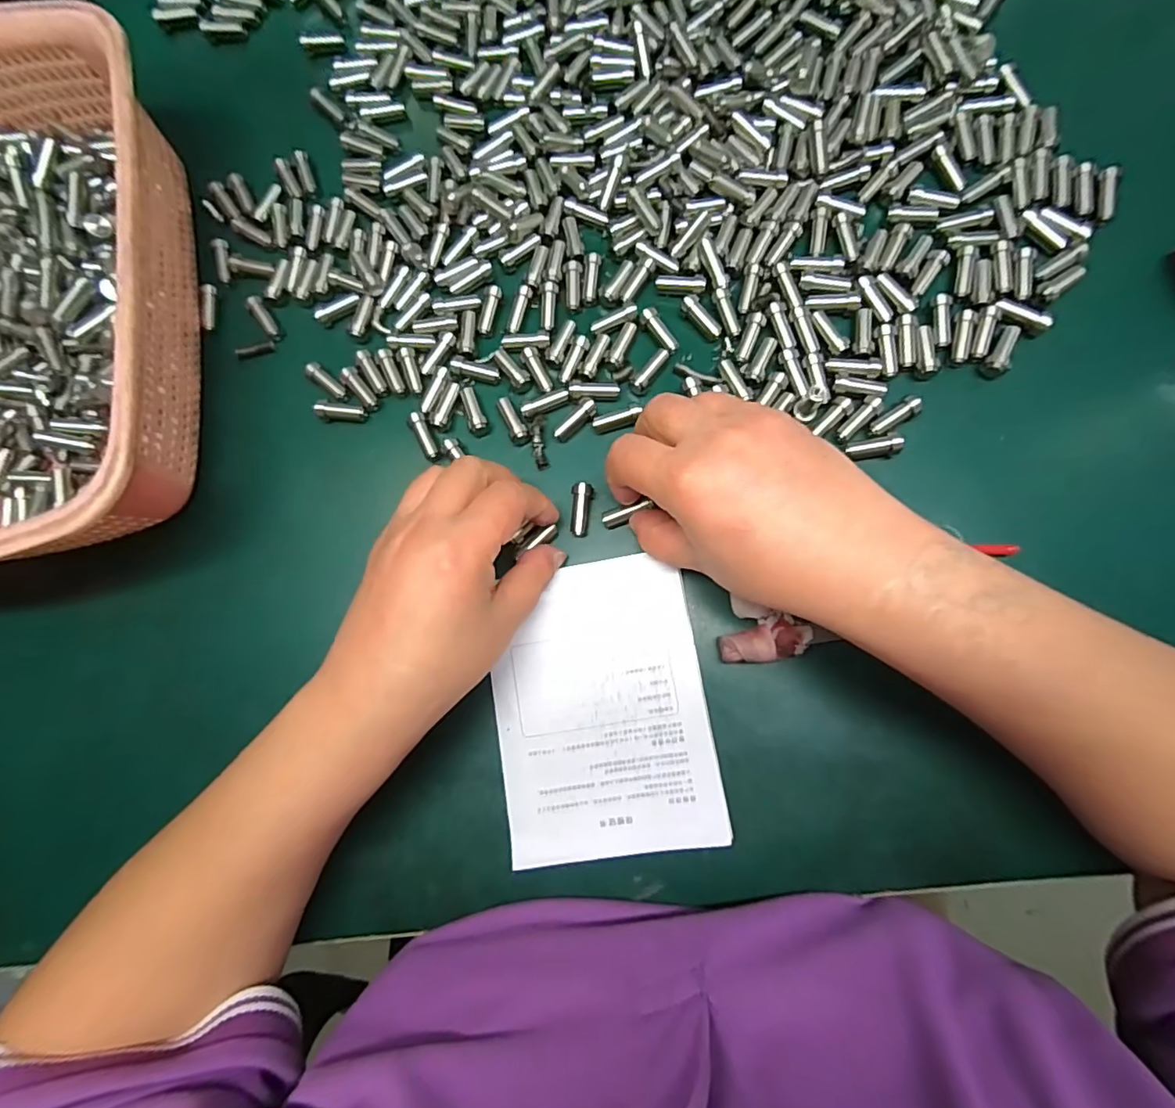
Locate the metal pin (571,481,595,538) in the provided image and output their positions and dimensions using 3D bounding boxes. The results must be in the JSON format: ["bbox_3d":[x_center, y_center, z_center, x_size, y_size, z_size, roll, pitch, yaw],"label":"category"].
[{"bbox_3d":[-0.002,-0.022,0.285,0.012,0.012,0.028,1,82,4],"label":"metal pin"}]

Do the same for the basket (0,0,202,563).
[{"bbox_3d":[-0.319,-0.128,0.286,0.211,0.069,0.291,-9,81,3],"label":"basket"}]

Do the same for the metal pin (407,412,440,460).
[{"bbox_3d":[-0.089,-0.064,0.295,0.009,0.005,0.029,-29,81,0],"label":"metal pin"}]

